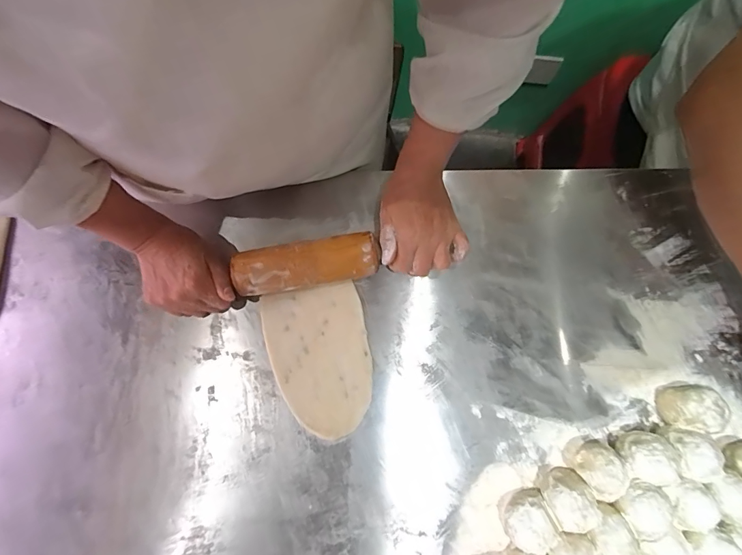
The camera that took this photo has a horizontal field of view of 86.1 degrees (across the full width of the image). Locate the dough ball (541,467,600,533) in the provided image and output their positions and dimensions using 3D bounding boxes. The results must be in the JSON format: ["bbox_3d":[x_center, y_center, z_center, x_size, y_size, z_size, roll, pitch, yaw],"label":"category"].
[{"bbox_3d":[0.207,0.234,0.424,0.047,0.052,0.049,0,77,0],"label":"dough ball"}]

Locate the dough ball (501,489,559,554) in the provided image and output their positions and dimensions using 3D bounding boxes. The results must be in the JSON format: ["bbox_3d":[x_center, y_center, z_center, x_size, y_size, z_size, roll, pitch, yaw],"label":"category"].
[{"bbox_3d":[0.166,0.256,0.417,0.047,0.046,0.049,0,77,0],"label":"dough ball"}]

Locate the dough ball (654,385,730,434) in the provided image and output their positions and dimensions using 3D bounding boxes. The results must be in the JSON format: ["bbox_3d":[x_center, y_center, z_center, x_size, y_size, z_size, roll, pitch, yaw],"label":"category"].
[{"bbox_3d":[0.358,0.146,0.445,0.044,0.049,0.045,0,77,0],"label":"dough ball"}]

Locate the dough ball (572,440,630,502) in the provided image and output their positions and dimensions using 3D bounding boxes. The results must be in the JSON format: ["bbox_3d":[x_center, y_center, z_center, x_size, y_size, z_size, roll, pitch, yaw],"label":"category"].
[{"bbox_3d":[0.244,0.207,0.428,0.041,0.056,0.052,-37,79,-8],"label":"dough ball"}]

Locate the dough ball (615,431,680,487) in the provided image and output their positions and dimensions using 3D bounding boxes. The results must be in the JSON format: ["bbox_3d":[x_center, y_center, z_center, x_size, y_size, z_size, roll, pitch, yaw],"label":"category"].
[{"bbox_3d":[0.298,0.194,0.432,0.055,0.053,0.048,17,77,4],"label":"dough ball"}]

